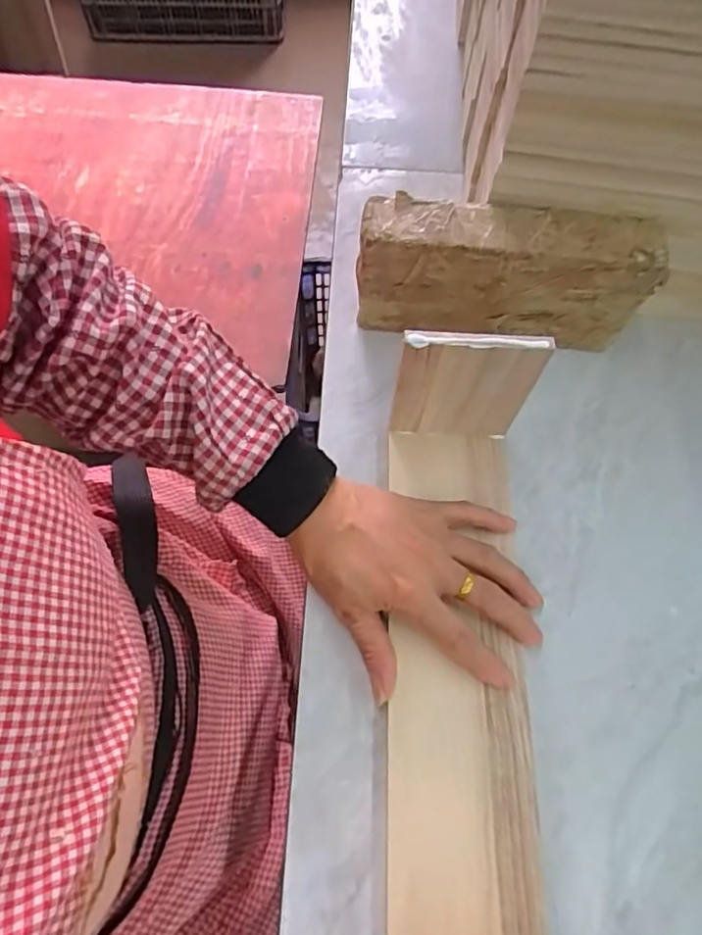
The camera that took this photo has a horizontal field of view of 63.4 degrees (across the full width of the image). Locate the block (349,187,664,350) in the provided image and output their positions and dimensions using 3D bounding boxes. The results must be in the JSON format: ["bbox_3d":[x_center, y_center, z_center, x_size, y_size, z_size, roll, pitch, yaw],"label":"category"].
[{"bbox_3d":[0.107,-0.139,0.429,0.208,0.106,0.048,6,66,0],"label":"block"}]

